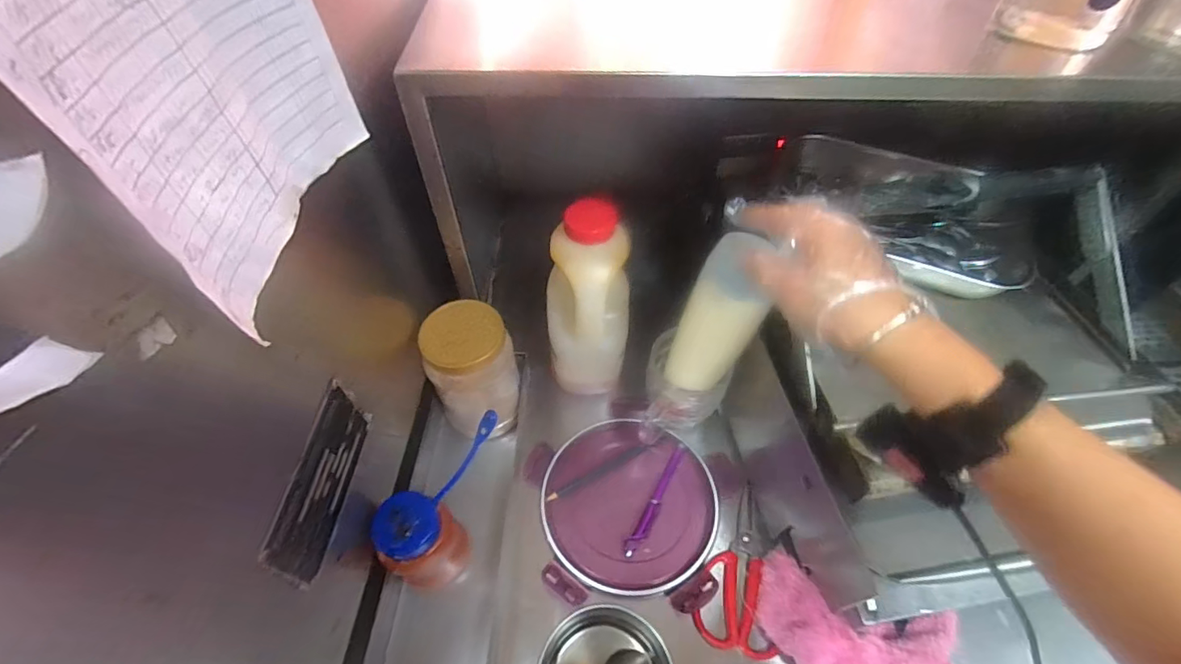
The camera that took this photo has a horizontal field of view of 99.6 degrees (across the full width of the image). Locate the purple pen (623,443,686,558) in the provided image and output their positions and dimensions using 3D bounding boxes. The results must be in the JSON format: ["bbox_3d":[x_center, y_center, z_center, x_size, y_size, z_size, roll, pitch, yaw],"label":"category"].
[{"bbox_3d":[0.078,0.196,0.586,0.018,0.017,0.146,26,56,18],"label":"purple pen"}]

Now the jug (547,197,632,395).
[{"bbox_3d":[-0.002,-0.027,0.595,0.106,0.261,0.086,3,31,2],"label":"jug"}]

